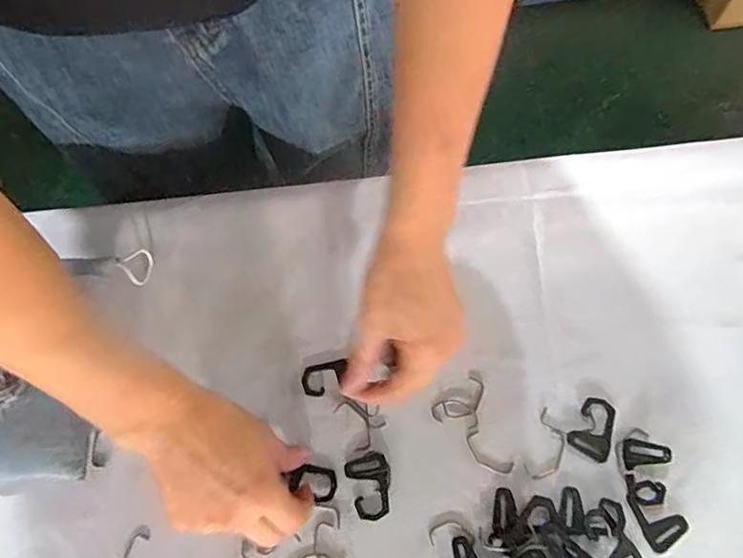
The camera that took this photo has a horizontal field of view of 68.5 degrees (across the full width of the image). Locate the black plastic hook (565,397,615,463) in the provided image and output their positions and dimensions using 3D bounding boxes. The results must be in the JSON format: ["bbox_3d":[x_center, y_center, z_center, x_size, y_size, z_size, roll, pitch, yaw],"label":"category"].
[{"bbox_3d":[0.161,0.107,0.390,0.030,0.004,0.041,30,73,12],"label":"black plastic hook"}]

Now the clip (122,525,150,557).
[{"bbox_3d":[-0.162,0.192,0.375,0.020,0.004,0.039,-7,70,-1],"label":"clip"}]

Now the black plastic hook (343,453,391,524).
[{"bbox_3d":[0.000,0.145,0.383,0.030,0.004,0.042,-20,70,-6],"label":"black plastic hook"}]

